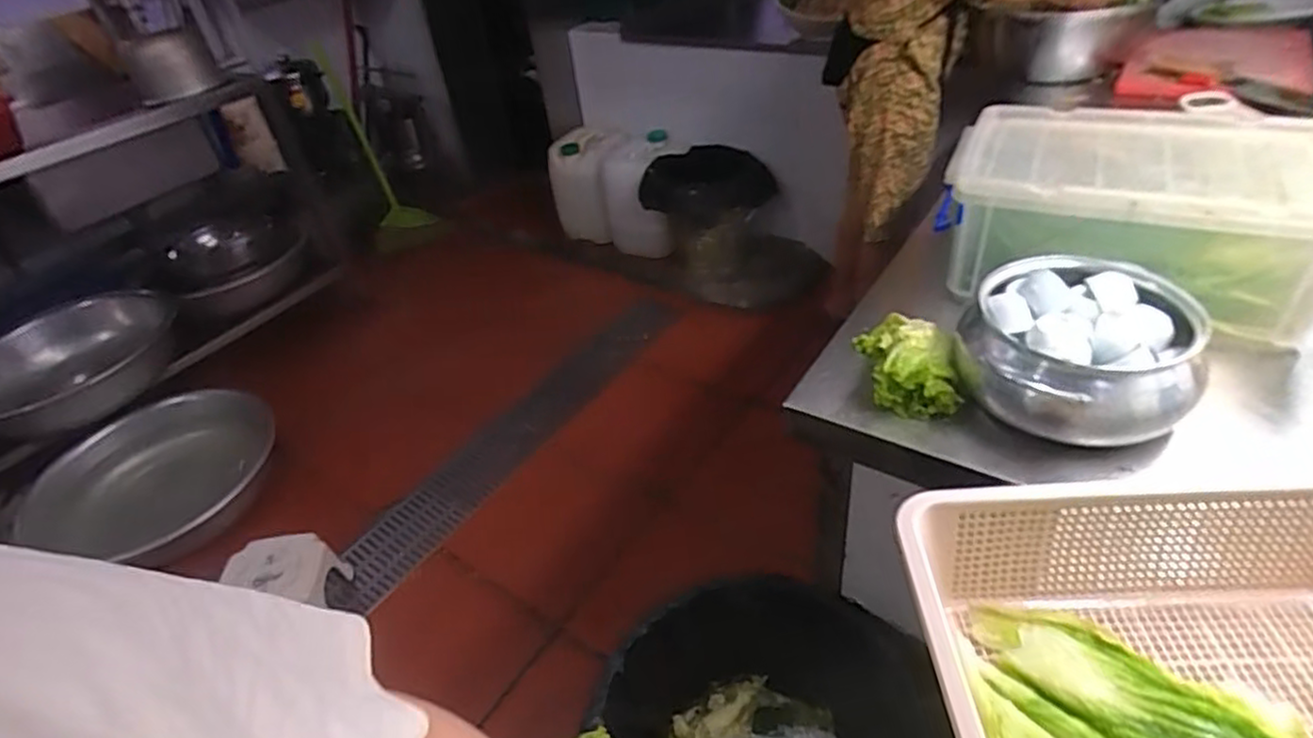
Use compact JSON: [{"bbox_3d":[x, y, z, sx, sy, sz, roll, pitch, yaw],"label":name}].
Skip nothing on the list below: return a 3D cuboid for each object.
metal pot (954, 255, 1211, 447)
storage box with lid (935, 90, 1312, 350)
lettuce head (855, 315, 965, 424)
[{"bbox_3d":[0.414,-0.029,0.668,0.198,0.105,0.182,-5,39,4],"label":"metal pot"},{"bbox_3d":[0.534,-0.180,0.783,0.367,0.154,0.252,11,43,22],"label":"storage box with lid"},{"bbox_3d":[0.272,-0.011,0.746,0.086,0.053,0.138,-4,39,5],"label":"lettuce head"}]

